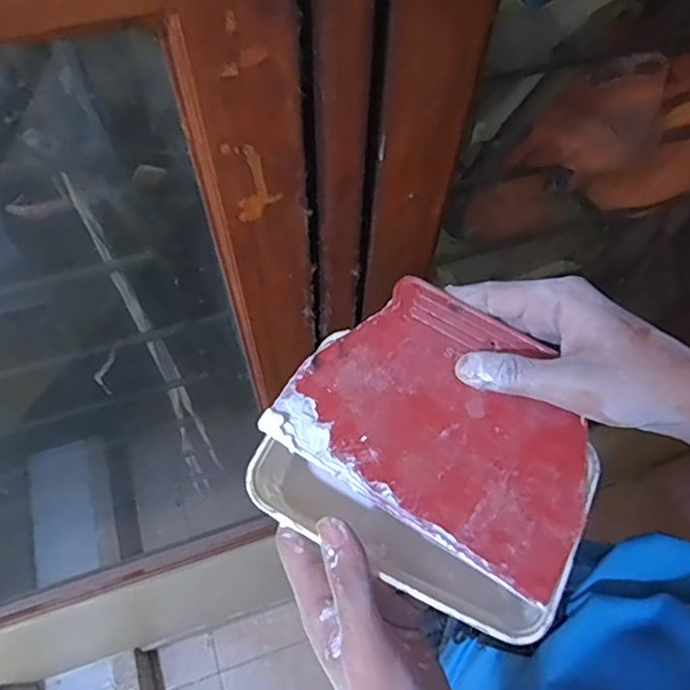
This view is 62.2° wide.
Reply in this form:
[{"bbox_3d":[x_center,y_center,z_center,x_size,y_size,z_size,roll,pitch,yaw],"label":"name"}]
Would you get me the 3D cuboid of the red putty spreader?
[{"bbox_3d":[0.059,0.037,0.321,0.166,0.004,0.129,29,69,13],"label":"red putty spreader"}]

